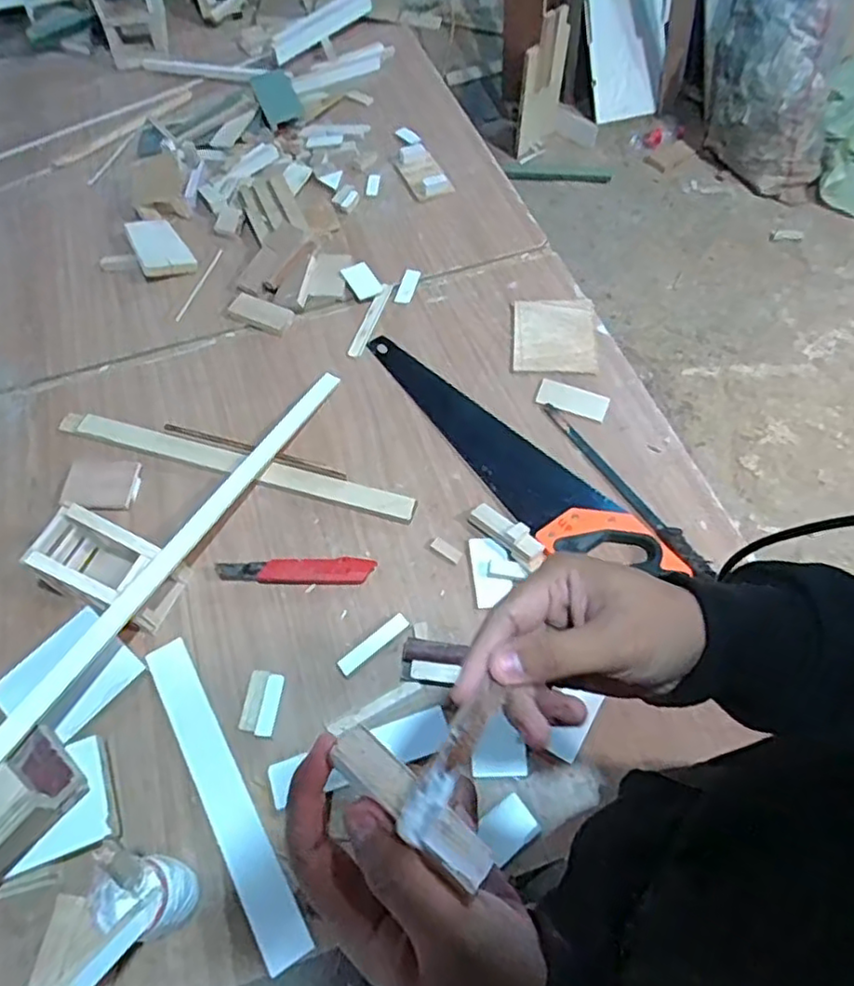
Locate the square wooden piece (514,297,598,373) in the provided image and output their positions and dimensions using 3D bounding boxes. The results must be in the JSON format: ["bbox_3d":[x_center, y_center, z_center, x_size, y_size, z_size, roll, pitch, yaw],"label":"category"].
[{"bbox_3d":[0.186,-0.233,0.955,0.115,0.012,0.138,3,60,4],"label":"square wooden piece"}]

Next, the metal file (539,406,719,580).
[{"bbox_3d":[0.242,-0.018,0.816,0.025,0.014,0.293,-28,63,-13],"label":"metal file"}]

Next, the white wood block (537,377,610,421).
[{"bbox_3d":[0.199,-0.128,0.891,0.095,0.008,0.045,24,64,15],"label":"white wood block"}]

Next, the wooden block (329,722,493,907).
[{"bbox_3d":[-0.006,0.123,0.259,0.074,0.010,0.018,37,68,14],"label":"wooden block"}]

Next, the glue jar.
[{"bbox_3d":[-0.243,0.355,0.583,0.073,0.099,0.061,7,61,6],"label":"glue jar"}]

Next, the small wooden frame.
[{"bbox_3d":[-0.358,0.085,0.735,0.129,0.113,0.079,17,62,12],"label":"small wooden frame"}]

